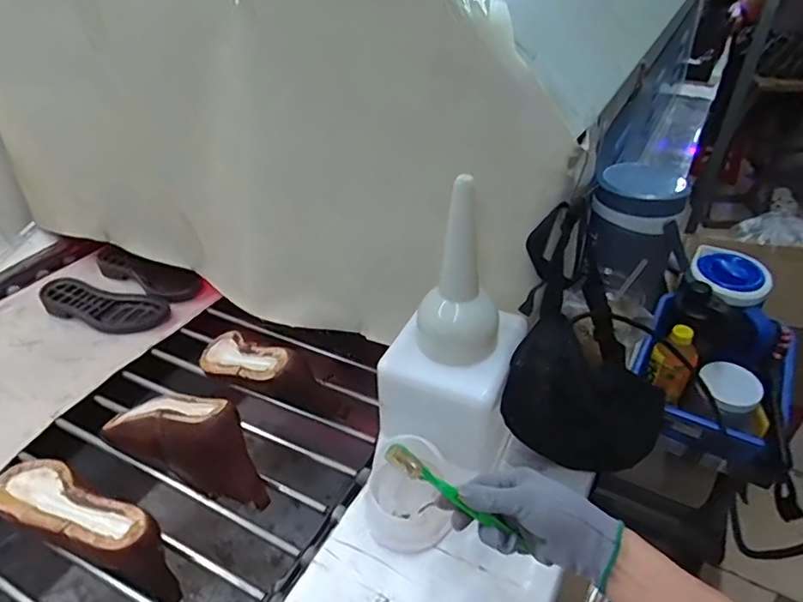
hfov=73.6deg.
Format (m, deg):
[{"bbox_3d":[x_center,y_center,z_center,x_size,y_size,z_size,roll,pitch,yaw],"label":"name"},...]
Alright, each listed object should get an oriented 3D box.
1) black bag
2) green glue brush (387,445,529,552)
[{"bbox_3d":[0.207,0.048,0.586,0.165,0.243,0.136,8,40,14],"label":"black bag"},{"bbox_3d":[0.047,0.175,0.483,0.142,0.015,0.019,36,45,-1],"label":"green glue brush"}]

